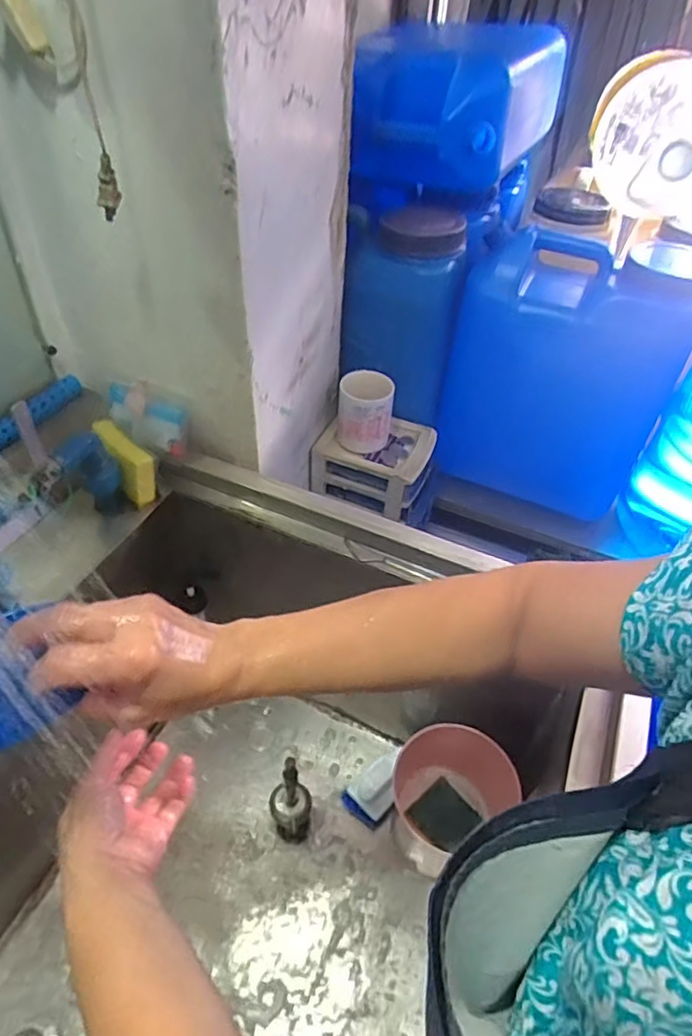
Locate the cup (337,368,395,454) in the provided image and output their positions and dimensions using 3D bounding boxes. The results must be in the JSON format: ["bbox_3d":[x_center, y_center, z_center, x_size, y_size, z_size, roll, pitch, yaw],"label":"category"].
[{"bbox_3d":[0.029,-0.161,0.883,0.079,0.102,0.082,6,46,3],"label":"cup"}]

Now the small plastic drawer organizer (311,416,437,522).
[{"bbox_3d":[0.048,-0.086,0.938,0.165,0.109,0.132,18,48,14],"label":"small plastic drawer organizer"}]

